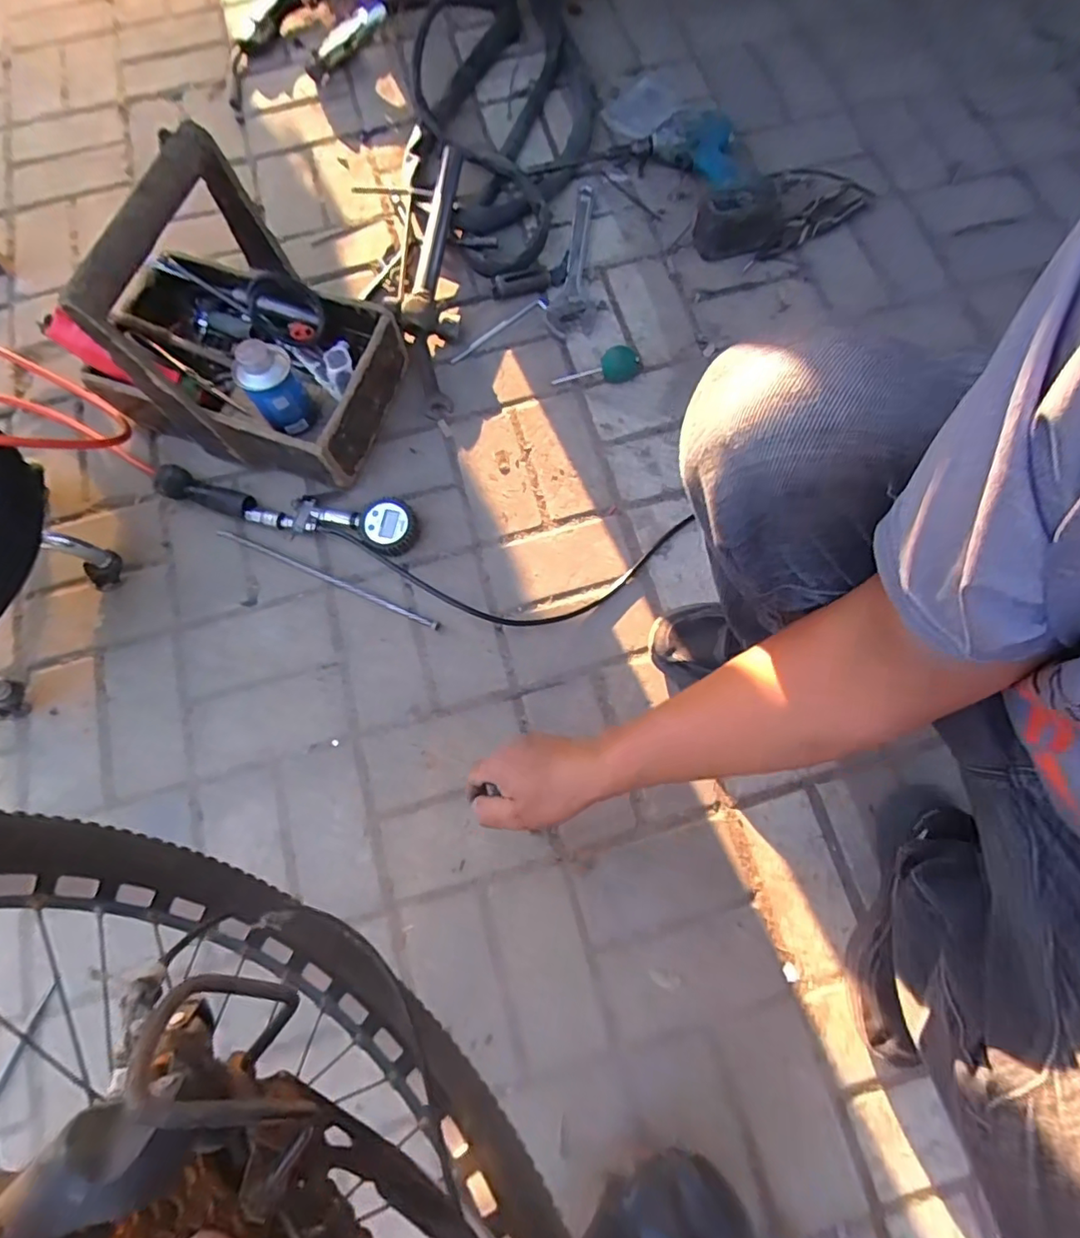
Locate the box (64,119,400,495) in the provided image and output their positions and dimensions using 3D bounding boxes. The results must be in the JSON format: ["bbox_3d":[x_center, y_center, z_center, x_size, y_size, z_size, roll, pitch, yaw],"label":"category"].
[{"bbox_3d":[-0.383,-0.357,0.682,0.345,0.287,0.234,20,75,7],"label":"box"}]

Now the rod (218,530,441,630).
[{"bbox_3d":[-0.279,-0.054,0.743,0.325,0.006,0.010,23,76,6],"label":"rod"}]

